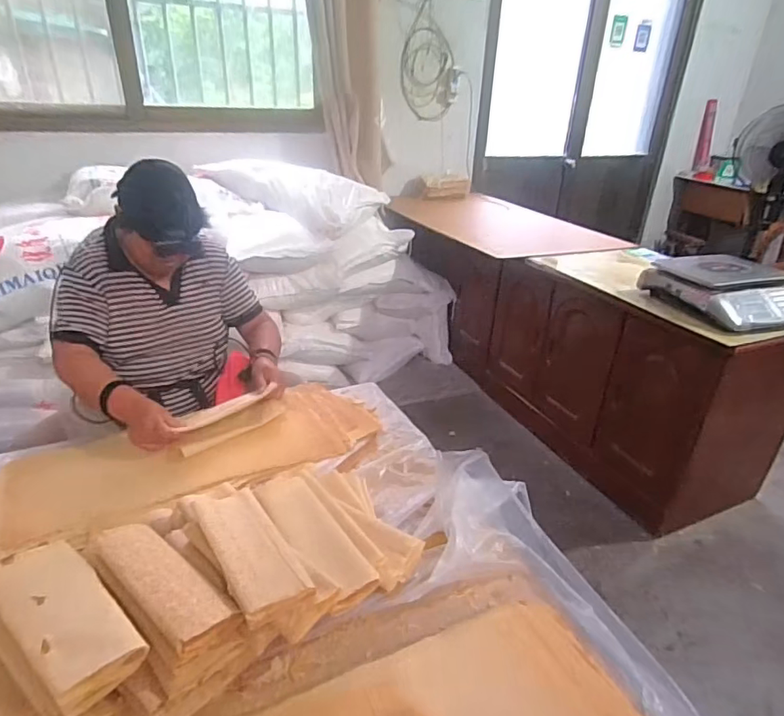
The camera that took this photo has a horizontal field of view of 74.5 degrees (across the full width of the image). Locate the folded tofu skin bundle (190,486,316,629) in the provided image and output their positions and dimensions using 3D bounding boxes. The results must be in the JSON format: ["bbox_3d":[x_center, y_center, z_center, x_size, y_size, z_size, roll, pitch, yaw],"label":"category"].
[{"bbox_3d":[-0.215,0.282,0.779,0.098,0.024,0.247,-15,32,-30],"label":"folded tofu skin bundle"}]

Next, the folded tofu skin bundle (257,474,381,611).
[{"bbox_3d":[-0.132,0.288,0.847,0.098,0.039,0.277,-16,33,-32],"label":"folded tofu skin bundle"}]

